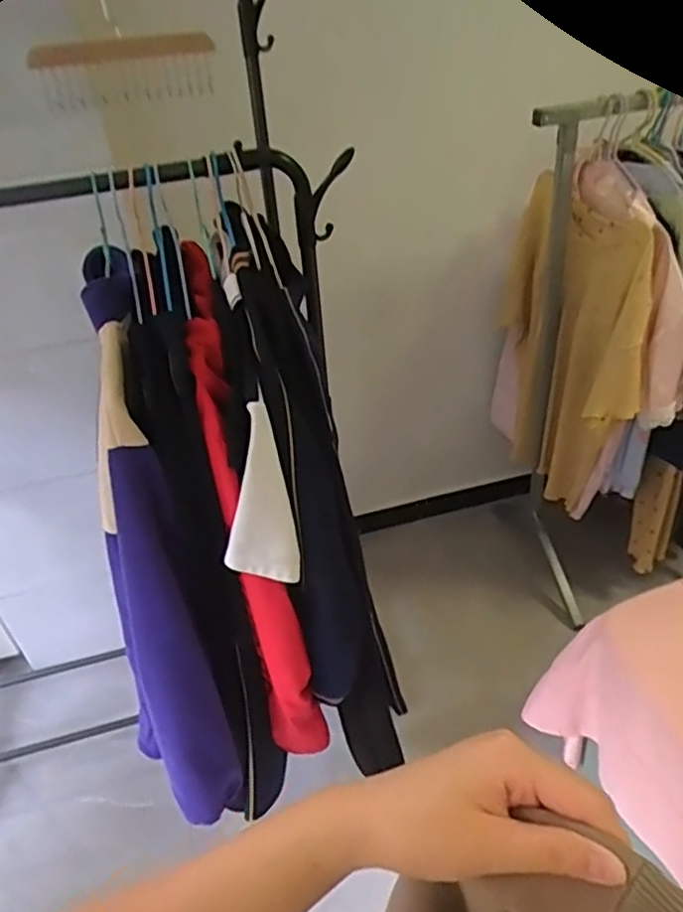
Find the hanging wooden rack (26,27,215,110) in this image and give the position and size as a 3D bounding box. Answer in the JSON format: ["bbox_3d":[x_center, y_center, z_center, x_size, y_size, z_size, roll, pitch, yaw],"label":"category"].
[{"bbox_3d":[-0.305,-0.559,0.933,0.249,0.099,0.030,-25,64,-22],"label":"hanging wooden rack"}]

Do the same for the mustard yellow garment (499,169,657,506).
[{"bbox_3d":[0.477,-0.208,1.385,0.080,0.636,0.440,-13,37,-9],"label":"mustard yellow garment"}]

